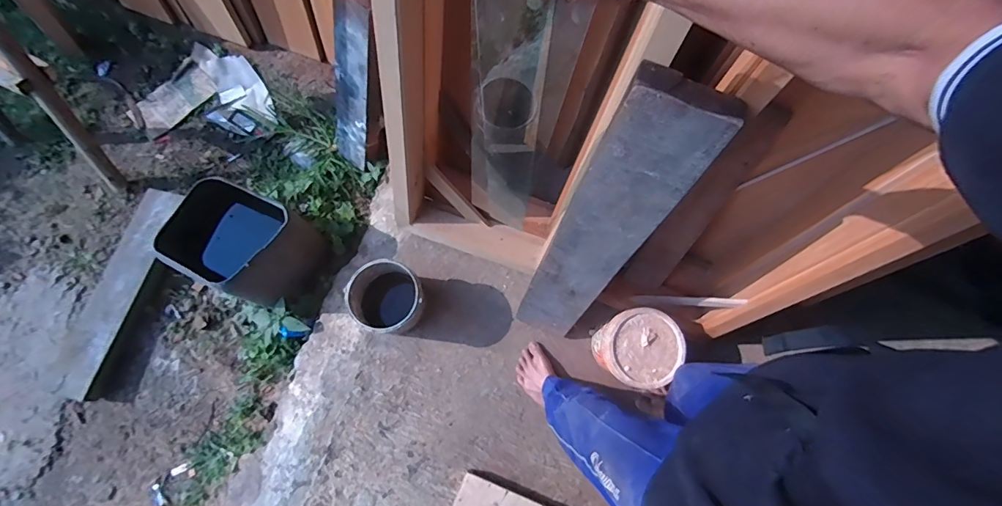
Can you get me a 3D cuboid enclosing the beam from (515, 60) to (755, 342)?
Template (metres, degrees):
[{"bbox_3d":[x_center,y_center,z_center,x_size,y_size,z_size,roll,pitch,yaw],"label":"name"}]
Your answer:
[{"bbox_3d":[0.183,-0.012,0.916,0.182,0.813,0.059,24,59,2],"label":"beam"}]

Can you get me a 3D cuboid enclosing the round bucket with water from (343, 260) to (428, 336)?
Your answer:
[{"bbox_3d":[-0.306,0.126,1.206,0.193,0.214,0.186,29,77,7],"label":"round bucket with water"}]

